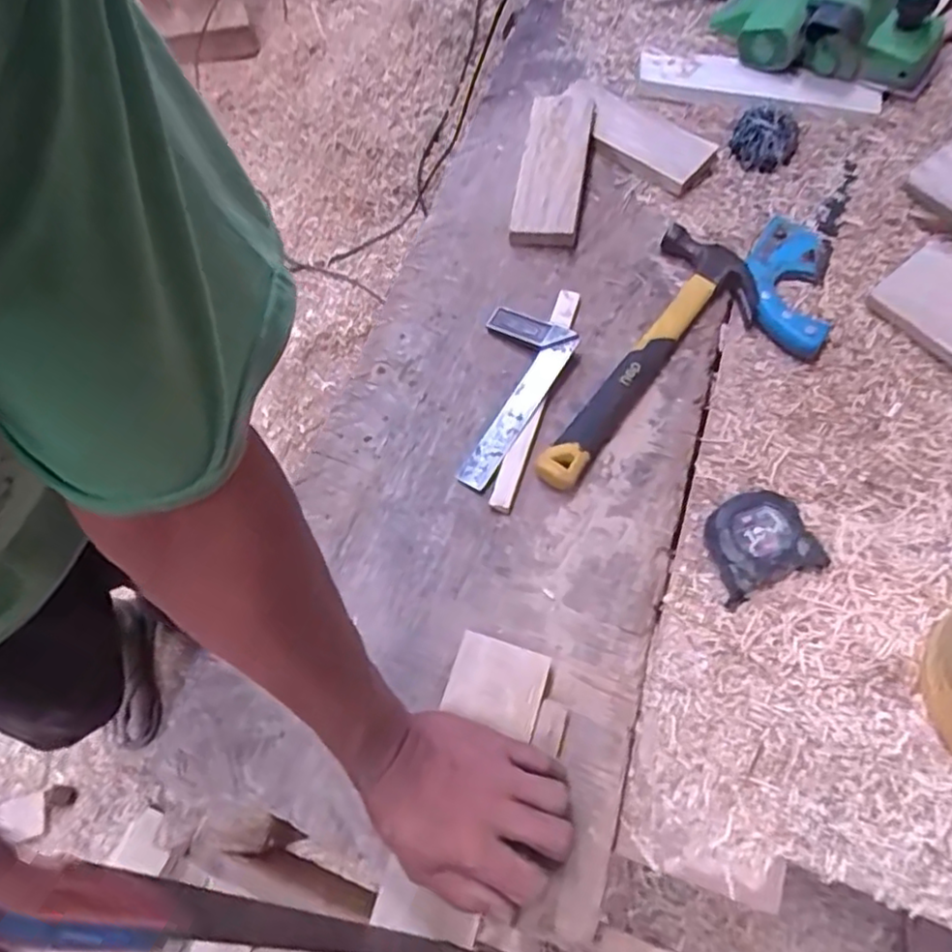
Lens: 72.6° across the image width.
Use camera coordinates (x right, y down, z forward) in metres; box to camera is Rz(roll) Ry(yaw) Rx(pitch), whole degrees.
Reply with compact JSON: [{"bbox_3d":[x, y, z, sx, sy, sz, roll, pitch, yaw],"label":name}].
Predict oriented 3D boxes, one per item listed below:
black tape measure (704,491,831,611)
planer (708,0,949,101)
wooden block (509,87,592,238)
[{"bbox_3d":[0.249,0.058,0.573,0.085,0.032,0.082,-21,65,-7],"label":"black tape measure"},{"bbox_3d":[0.357,-0.470,0.638,0.221,0.175,0.121,30,69,12],"label":"planer"},{"bbox_3d":[0.084,-0.347,0.717,0.073,0.021,0.185,5,73,19],"label":"wooden block"}]

